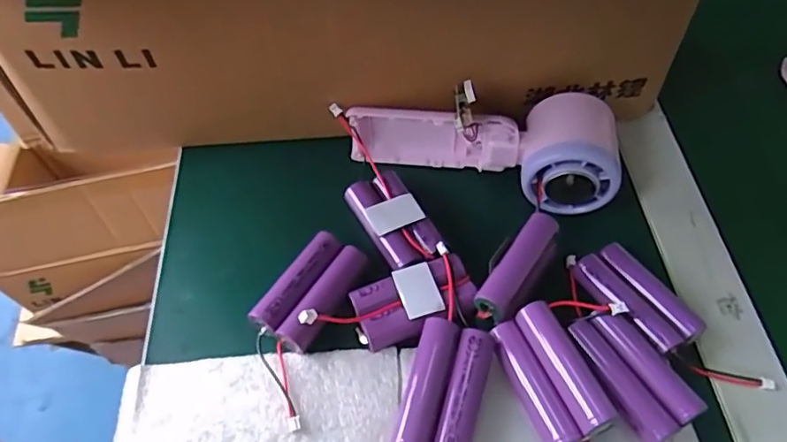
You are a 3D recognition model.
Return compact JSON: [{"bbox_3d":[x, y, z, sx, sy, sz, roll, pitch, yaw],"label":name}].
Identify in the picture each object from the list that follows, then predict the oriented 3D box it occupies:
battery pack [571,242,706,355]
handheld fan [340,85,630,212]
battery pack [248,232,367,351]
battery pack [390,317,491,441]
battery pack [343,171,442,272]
[{"bbox_3d":[0.134,0.043,0.322,0.038,0.023,0.066,-30,60,-18],"label":"battery pack"},{"bbox_3d":[0.052,-0.045,0.360,0.164,0.059,0.056,3,55,2],"label":"handheld fan"},{"bbox_3d":[-0.044,0.038,0.323,0.033,0.018,0.066,27,60,19],"label":"battery pack"},{"bbox_3d":[0.024,0.083,0.282,0.036,0.024,0.067,13,57,10],"label":"battery pack"},{"bbox_3d":[0.000,0.001,0.351,0.034,0.018,0.066,-24,58,-14],"label":"battery pack"}]

